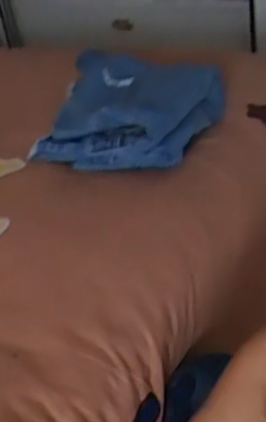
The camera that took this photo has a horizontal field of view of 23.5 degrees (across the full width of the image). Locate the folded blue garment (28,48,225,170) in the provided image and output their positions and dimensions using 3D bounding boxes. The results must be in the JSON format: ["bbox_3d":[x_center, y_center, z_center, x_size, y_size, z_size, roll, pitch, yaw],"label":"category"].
[{"bbox_3d":[-0.003,-0.131,0.841,0.218,0.082,0.210,8,38,18],"label":"folded blue garment"}]

